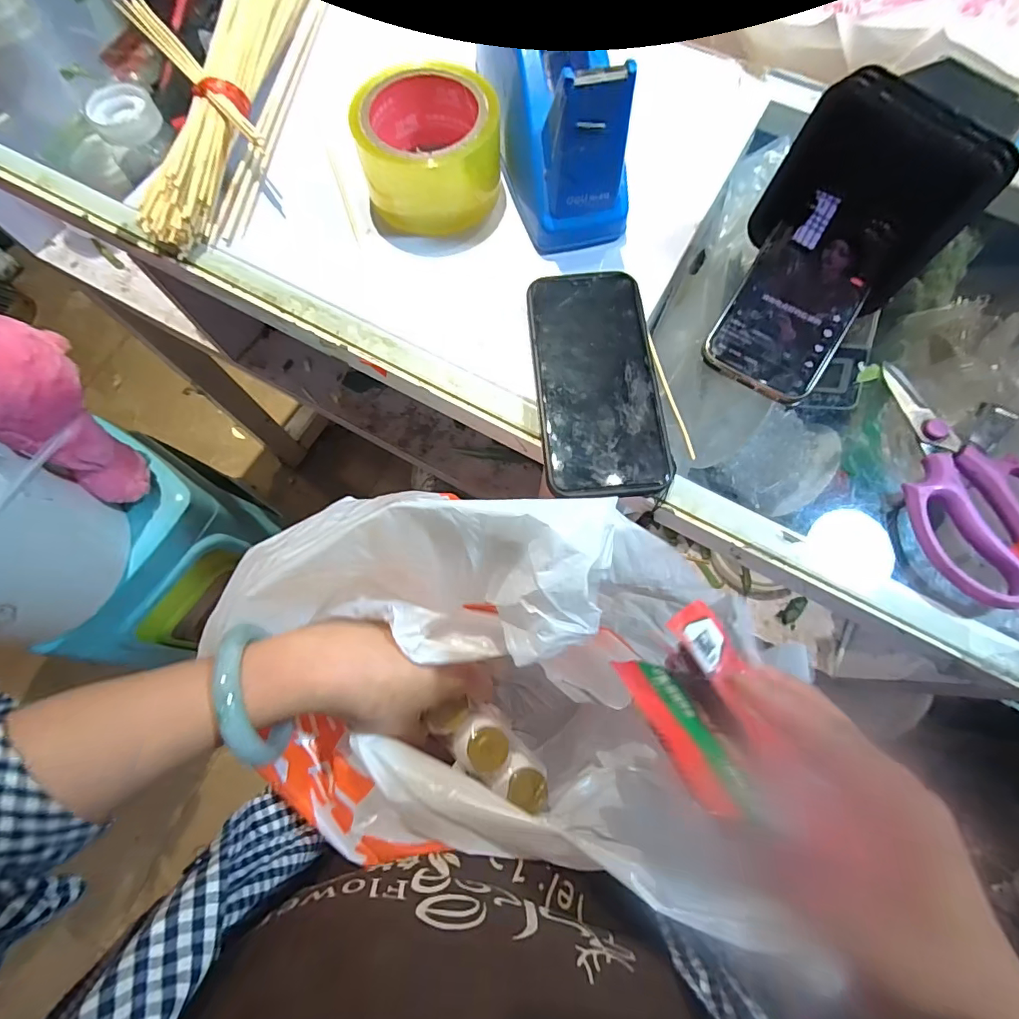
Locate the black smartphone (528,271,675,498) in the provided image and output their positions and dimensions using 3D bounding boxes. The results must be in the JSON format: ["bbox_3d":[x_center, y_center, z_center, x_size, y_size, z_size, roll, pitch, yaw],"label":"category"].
[{"bbox_3d":[0.056,-0.085,0.314,0.077,0.015,0.159,-4,73,-1],"label":"black smartphone"}]

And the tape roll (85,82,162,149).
[{"bbox_3d":[-0.315,-0.325,0.398,0.048,0.023,0.048,0,73,0],"label":"tape roll"}]

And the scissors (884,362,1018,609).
[{"bbox_3d":[0.274,-0.022,0.290,0.085,0.017,0.151,-14,74,-4],"label":"scissors"}]

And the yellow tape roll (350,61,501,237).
[{"bbox_3d":[-0.056,-0.264,0.353,0.096,0.049,0.096,0,73,0],"label":"yellow tape roll"}]

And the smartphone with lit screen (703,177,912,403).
[{"bbox_3d":[0.196,-0.149,0.320,0.073,0.006,0.156,32,84,12],"label":"smartphone with lit screen"}]

